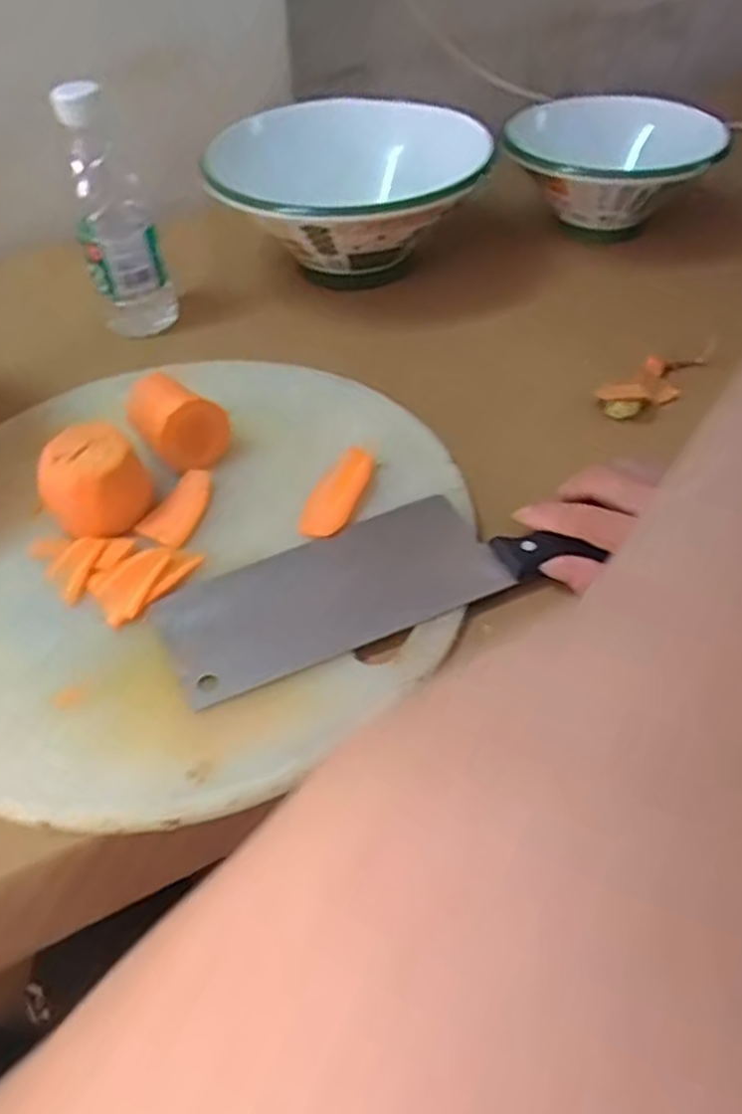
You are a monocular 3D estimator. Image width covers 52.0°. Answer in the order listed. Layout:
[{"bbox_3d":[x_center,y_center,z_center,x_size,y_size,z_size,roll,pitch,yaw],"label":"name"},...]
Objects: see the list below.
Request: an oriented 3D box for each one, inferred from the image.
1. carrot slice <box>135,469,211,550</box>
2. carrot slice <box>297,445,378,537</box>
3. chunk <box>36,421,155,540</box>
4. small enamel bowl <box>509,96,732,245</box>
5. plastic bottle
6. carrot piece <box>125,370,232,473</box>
[{"bbox_3d":[-0.114,-0.029,0.463,0.026,0.007,0.057,41,54,-12],"label":"carrot slice"},{"bbox_3d":[-0.019,-0.042,0.464,0.027,0.010,0.077,12,52,14],"label":"carrot slice"},{"bbox_3d":[-0.161,-0.043,0.445,0.057,0.046,0.050,-22,51,-16],"label":"chunk"},{"bbox_3d":[0.216,-0.352,0.685,0.173,0.085,0.198,20,52,20],"label":"small enamel bowl"},{"bbox_3d":[-0.194,-0.254,0.573,0.056,0.179,0.055,-18,50,-12],"label":"plastic bottle"},{"bbox_3d":[-0.125,-0.090,0.485,0.047,0.041,0.063,-30,54,-22],"label":"carrot piece"}]

